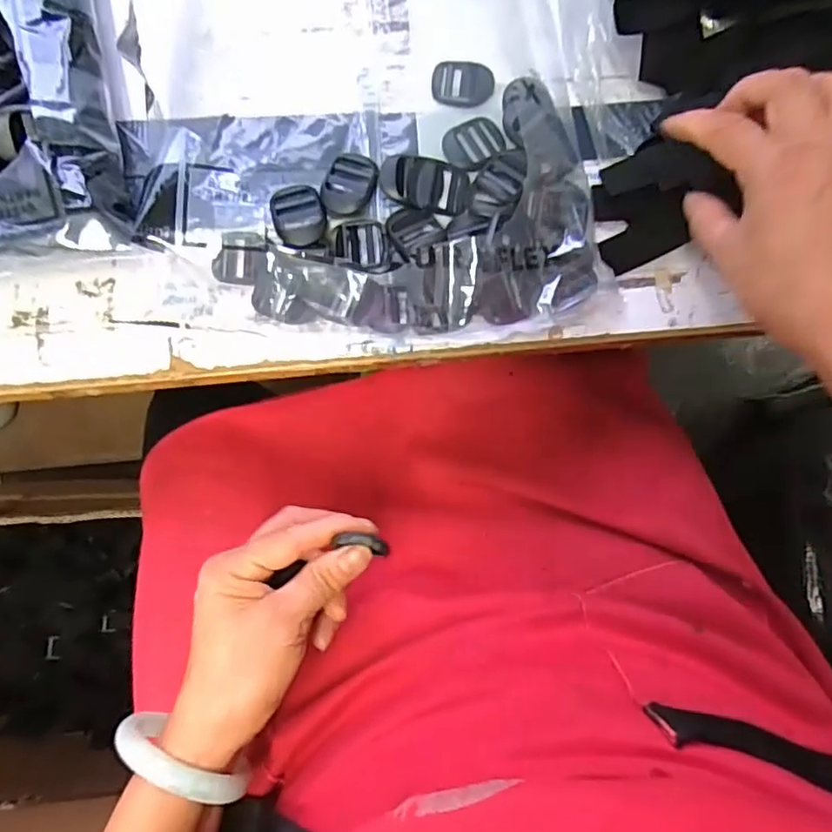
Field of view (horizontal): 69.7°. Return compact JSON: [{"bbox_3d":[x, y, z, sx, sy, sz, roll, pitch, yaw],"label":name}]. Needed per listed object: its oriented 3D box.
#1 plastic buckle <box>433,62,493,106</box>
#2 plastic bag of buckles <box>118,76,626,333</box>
[{"bbox_3d":[0.030,-0.216,0.387,0.039,0.004,0.032,5,82,-2],"label":"plastic buckle"},{"bbox_3d":[-0.029,-0.119,0.357,0.273,0.032,0.155,-7,83,-4],"label":"plastic bag of buckles"}]

